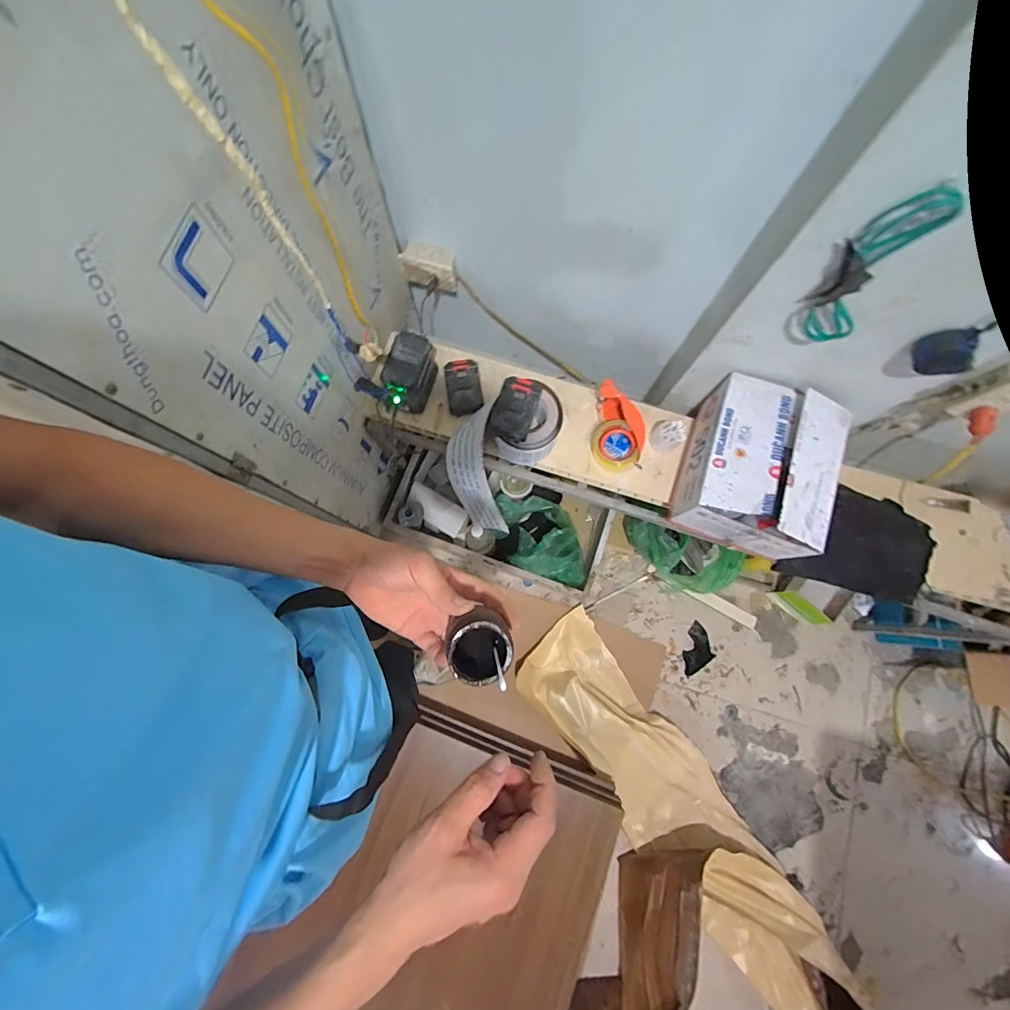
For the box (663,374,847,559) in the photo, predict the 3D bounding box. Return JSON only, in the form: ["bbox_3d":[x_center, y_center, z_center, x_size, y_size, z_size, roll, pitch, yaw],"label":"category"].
[{"bbox_3d":[0.474,-0.069,0.832,0.229,0.170,0.267,21,78,5],"label":"box"}]

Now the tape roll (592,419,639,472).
[{"bbox_3d":[0.224,-0.120,0.913,0.082,0.050,0.097,-17,78,-4],"label":"tape roll"}]

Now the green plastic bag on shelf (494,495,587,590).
[{"bbox_3d":[0.104,0.107,1.281,0.216,0.181,0.284,-8,77,-2],"label":"green plastic bag on shelf"}]

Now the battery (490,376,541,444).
[{"bbox_3d":[0.019,-0.183,0.832,0.077,0.042,0.115,17,78,4],"label":"battery"}]

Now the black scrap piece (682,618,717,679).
[{"bbox_3d":[0.583,0.441,1.365,0.107,0.010,0.137,-20,78,-5],"label":"black scrap piece"}]

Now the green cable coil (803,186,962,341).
[{"bbox_3d":[0.459,-0.285,0.558,0.088,0.239,0.027,26,78,6],"label":"green cable coil"}]

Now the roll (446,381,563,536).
[{"bbox_3d":[-0.018,-0.102,0.985,0.188,0.351,0.255,33,79,7],"label":"roll"}]

